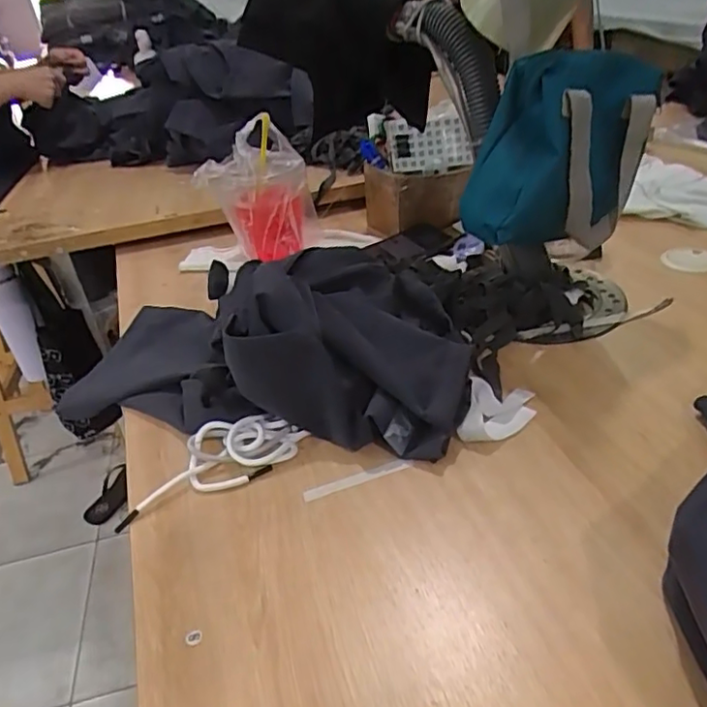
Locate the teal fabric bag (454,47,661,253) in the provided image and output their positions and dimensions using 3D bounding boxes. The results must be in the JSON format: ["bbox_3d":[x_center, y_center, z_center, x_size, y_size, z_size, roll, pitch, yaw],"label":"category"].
[{"bbox_3d":[0.191,-0.189,0.573,0.160,0.167,0.125,6,36,21],"label":"teal fabric bag"}]

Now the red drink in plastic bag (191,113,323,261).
[{"bbox_3d":[-0.133,-0.227,0.865,0.153,0.178,0.101,-11,35,-4],"label":"red drink in plastic bag"}]

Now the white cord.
[{"bbox_3d":[-0.128,0.095,0.542,0.170,0.026,0.062,-20,37,-16],"label":"white cord"}]

